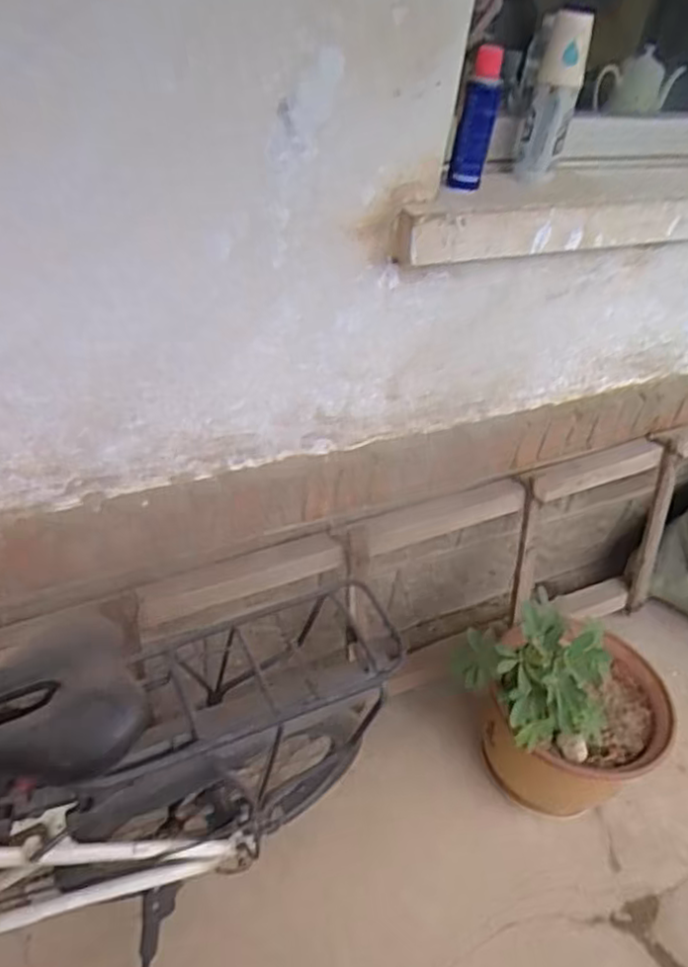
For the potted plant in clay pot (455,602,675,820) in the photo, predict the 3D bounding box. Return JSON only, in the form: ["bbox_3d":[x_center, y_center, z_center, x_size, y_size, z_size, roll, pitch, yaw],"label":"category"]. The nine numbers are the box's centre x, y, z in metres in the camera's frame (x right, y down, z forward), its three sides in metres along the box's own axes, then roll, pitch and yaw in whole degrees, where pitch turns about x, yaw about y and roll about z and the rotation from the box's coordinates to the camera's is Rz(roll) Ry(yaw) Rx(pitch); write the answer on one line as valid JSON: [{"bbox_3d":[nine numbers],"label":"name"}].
[{"bbox_3d":[0.402,0.409,1.273,0.369,0.402,0.282,10,40,2],"label":"potted plant in clay pot"}]

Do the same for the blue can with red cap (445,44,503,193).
[{"bbox_3d":[0.190,-0.523,0.995,0.057,0.186,0.047,12,41,5],"label":"blue can with red cap"}]

